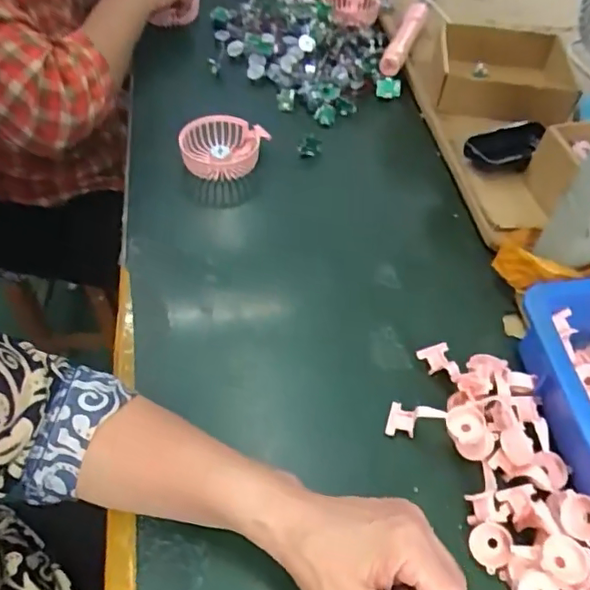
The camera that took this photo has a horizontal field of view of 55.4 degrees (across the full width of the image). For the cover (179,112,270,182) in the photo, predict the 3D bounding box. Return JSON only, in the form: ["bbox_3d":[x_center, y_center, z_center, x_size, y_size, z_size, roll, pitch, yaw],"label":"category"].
[{"bbox_3d":[-0.084,-0.176,0.664,0.103,0.034,0.082,-15,54,-17],"label":"cover"}]

